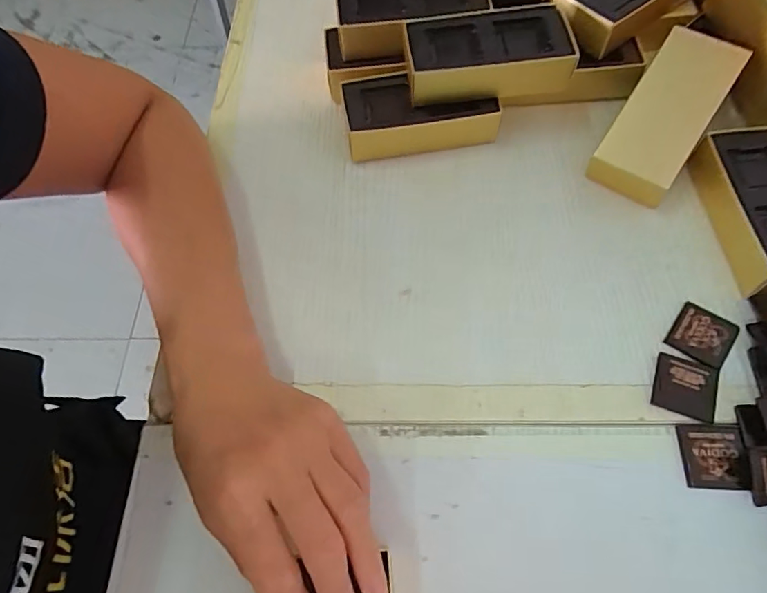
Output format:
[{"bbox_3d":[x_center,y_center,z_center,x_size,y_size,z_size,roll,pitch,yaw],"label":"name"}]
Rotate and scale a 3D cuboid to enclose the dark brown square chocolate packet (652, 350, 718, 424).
[{"bbox_3d":[0.178,0.053,0.292,0.033,0.004,0.034,18,66,11],"label":"dark brown square chocolate packet"}]

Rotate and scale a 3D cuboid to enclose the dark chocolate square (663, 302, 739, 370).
[{"bbox_3d":[0.196,0.023,0.304,0.033,0.004,0.035,33,70,17],"label":"dark chocolate square"}]

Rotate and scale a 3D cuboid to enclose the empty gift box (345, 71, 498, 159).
[{"bbox_3d":[0.028,-0.138,0.378,0.110,0.035,0.053,-4,64,1],"label":"empty gift box"}]

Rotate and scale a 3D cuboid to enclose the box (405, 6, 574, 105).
[{"bbox_3d":[0.073,-0.172,0.354,0.110,0.031,0.055,-4,64,1],"label":"box"}]

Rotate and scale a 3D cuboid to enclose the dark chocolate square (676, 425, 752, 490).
[{"bbox_3d":[0.183,0.089,0.276,0.035,0.005,0.034,0,64,3],"label":"dark chocolate square"}]

